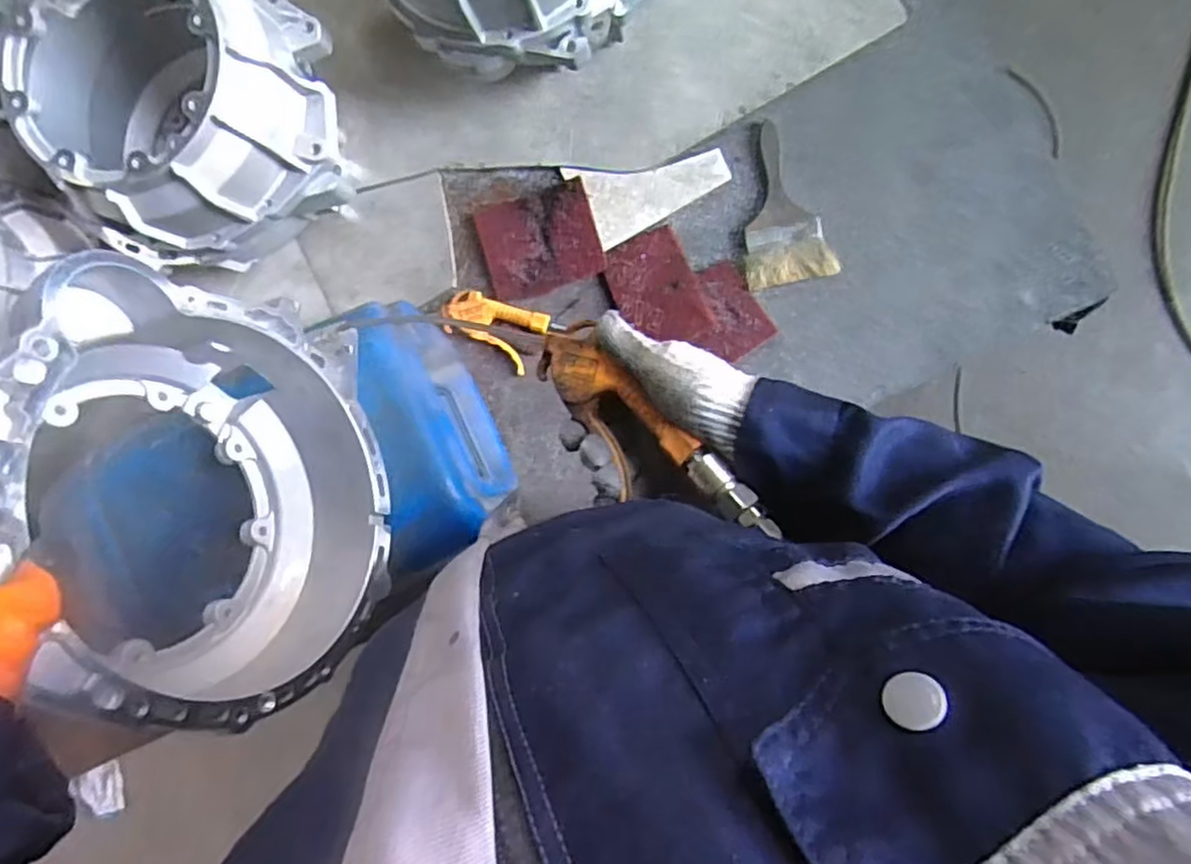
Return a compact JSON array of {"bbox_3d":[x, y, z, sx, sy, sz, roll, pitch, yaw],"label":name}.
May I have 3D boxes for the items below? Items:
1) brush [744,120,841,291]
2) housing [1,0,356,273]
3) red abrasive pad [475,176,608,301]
[{"bbox_3d":[0.227,-0.286,0.863,0.106,0.021,0.200,-12,89,8],"label":"brush"},{"bbox_3d":[-0.467,-0.390,0.803,0.310,0.219,0.341,0,90,8],"label":"housing"},{"bbox_3d":[-0.072,-0.249,0.901,0.151,0.016,0.127,-14,88,8],"label":"red abrasive pad"}]

